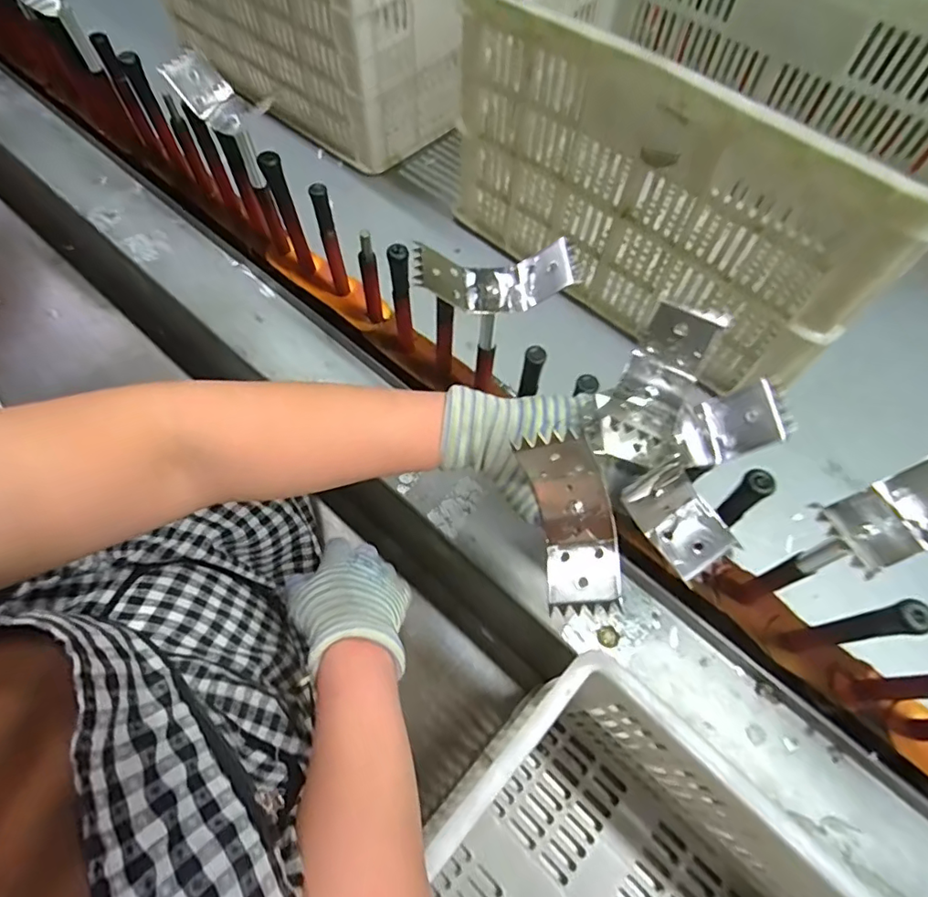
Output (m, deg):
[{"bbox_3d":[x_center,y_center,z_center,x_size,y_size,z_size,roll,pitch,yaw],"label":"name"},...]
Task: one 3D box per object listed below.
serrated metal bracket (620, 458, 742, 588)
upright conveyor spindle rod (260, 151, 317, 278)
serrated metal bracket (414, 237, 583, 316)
[{"bbox_3d":[0.144,0.049,0.353,0.045,0.032,0.082,-40,86,5],"label":"serrated metal bracket"},{"bbox_3d":[-0.189,-0.253,0.586,0.019,0.155,0.027,-21,61,-8],"label":"upright conveyor spindle rod"},{"bbox_3d":[0.023,-0.129,0.406,0.115,0.039,0.041,-6,60,0],"label":"serrated metal bracket"}]

